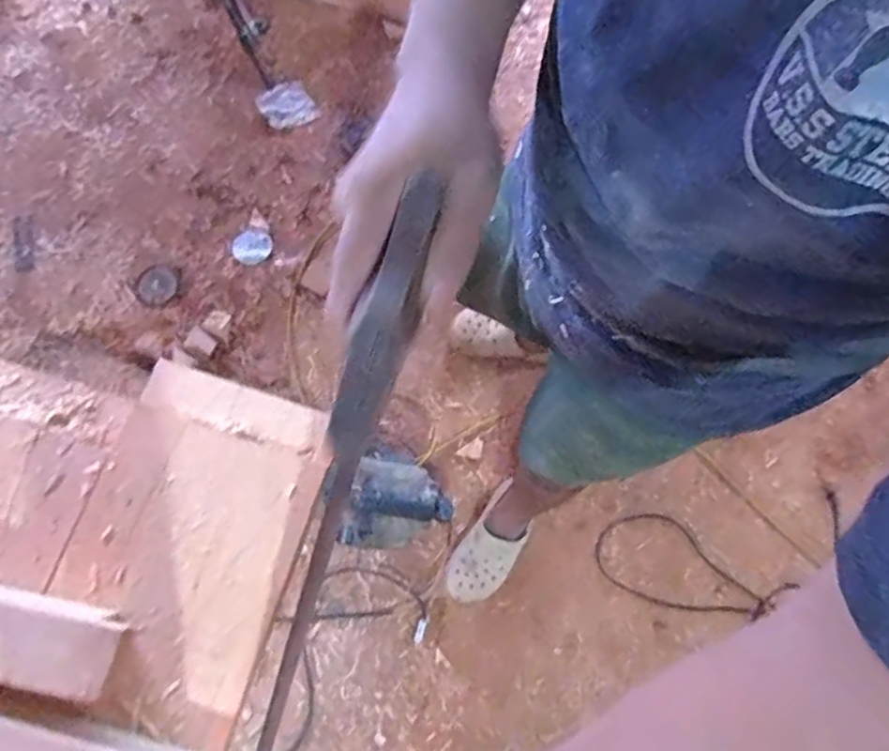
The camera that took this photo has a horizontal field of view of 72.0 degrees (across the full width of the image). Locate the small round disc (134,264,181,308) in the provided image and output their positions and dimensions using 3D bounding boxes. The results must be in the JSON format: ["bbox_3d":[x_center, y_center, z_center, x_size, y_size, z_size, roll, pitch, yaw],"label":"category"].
[{"bbox_3d":[-0.626,-0.198,1.334,0.096,0.006,0.102,1,67,-3],"label":"small round disc"}]

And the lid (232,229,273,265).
[{"bbox_3d":[-0.432,-0.289,1.374,0.084,0.007,0.080,0,78,-1],"label":"lid"}]

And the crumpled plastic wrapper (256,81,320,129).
[{"bbox_3d":[-0.375,-0.645,1.452,0.121,0.009,0.106,-30,80,-7],"label":"crumpled plastic wrapper"}]

